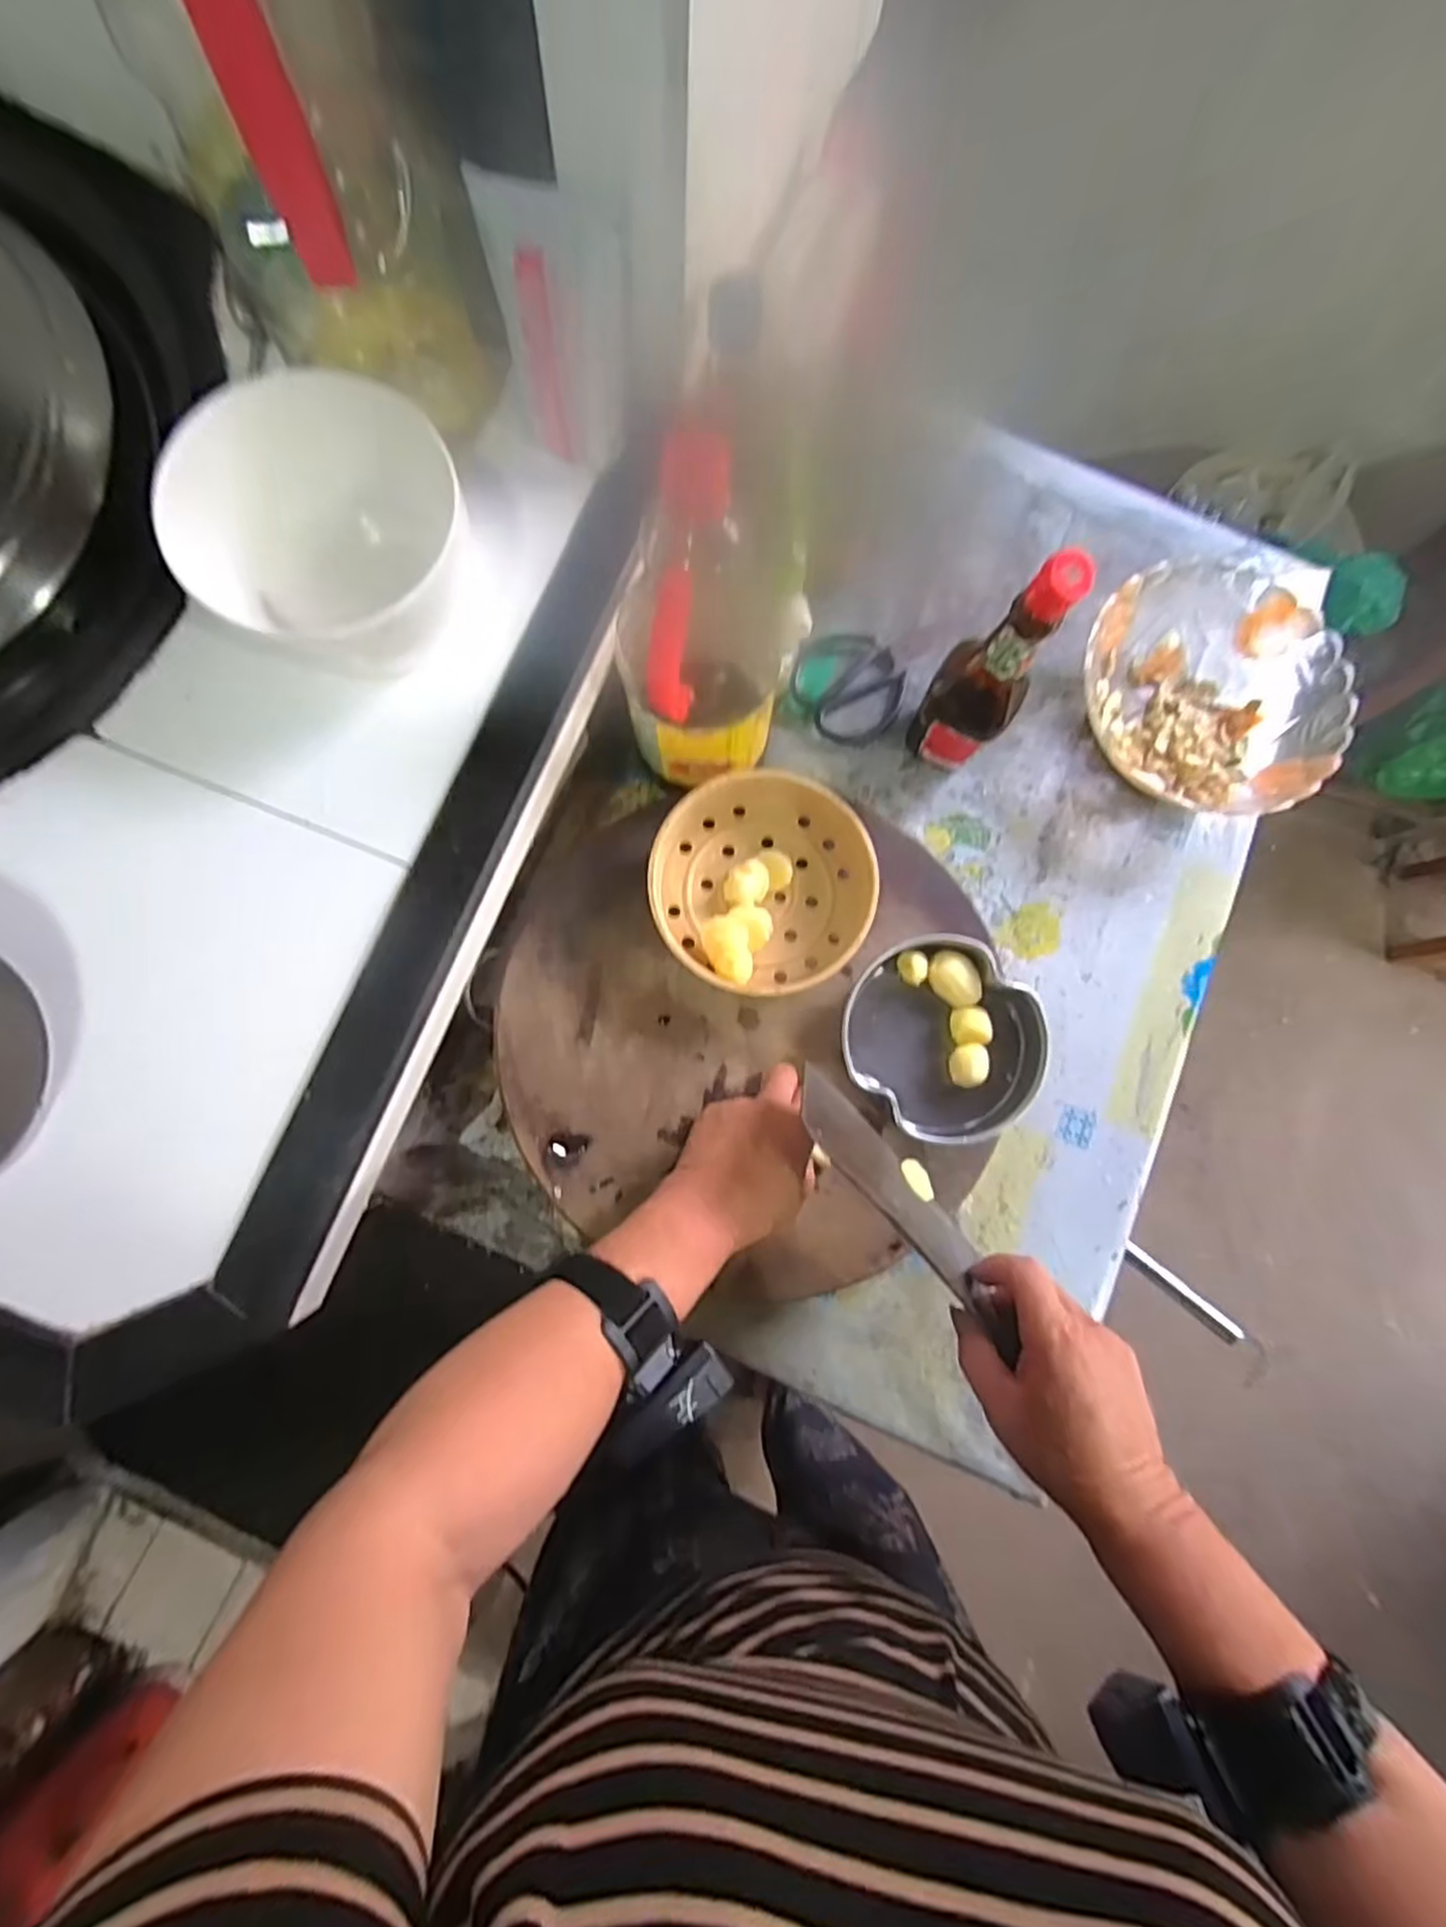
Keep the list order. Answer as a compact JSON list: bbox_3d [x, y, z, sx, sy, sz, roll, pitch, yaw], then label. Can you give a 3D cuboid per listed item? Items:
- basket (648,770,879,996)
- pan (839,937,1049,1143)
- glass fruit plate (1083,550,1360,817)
[{"bbox_3d":[0.029,-0.057,0.531,0.155,0.047,0.156,0,82,-3],"label":"basket"},{"bbox_3d":[0.156,0.053,0.527,0.126,0.051,0.137,0,82,-3],"label":"pan"},{"bbox_3d":[0.409,-0.228,0.618,0.200,0.071,0.211,0,82,-3],"label":"glass fruit plate"}]

